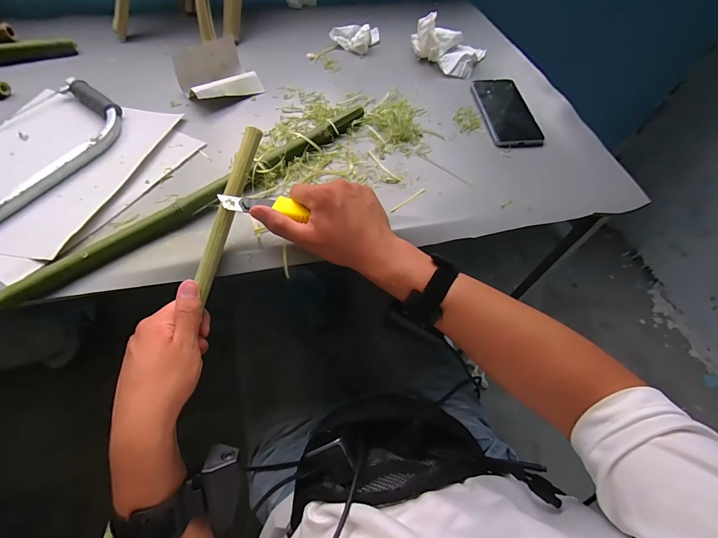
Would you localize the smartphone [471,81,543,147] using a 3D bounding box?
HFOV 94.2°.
[{"bbox_3d":[0.228,-0.246,0.519,0.076,0.006,0.157,-3,58,-4],"label":"smartphone"}]

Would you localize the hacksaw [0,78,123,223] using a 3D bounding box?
[{"bbox_3d":[-0.453,-0.123,0.402,0.157,0.031,0.352,24,60,12],"label":"hacksaw"}]

